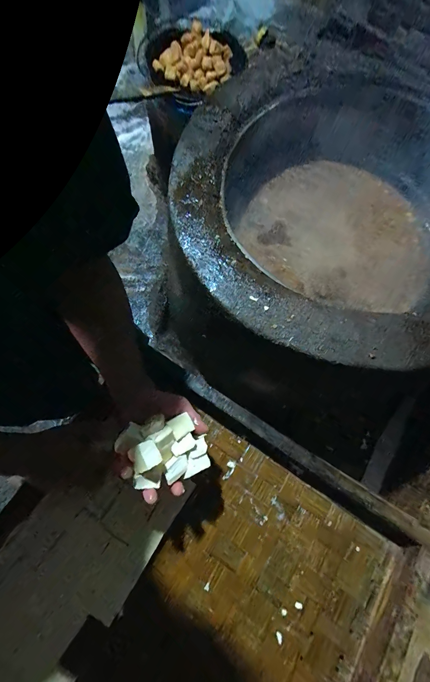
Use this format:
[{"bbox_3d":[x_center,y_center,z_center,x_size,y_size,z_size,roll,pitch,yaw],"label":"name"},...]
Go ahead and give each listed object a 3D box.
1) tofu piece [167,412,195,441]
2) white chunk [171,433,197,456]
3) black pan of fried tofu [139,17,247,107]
[{"bbox_3d":[-0.048,0.122,0.408,0.030,0.010,0.028,-29,74,-11],"label":"tofu piece"},{"bbox_3d":[-0.045,0.148,0.404,0.036,0.004,0.020,-34,95,-24],"label":"white chunk"},{"bbox_3d":[-0.081,-0.952,0.966,0.342,0.060,0.350,0,71,-1],"label":"black pan of fried tofu"}]

